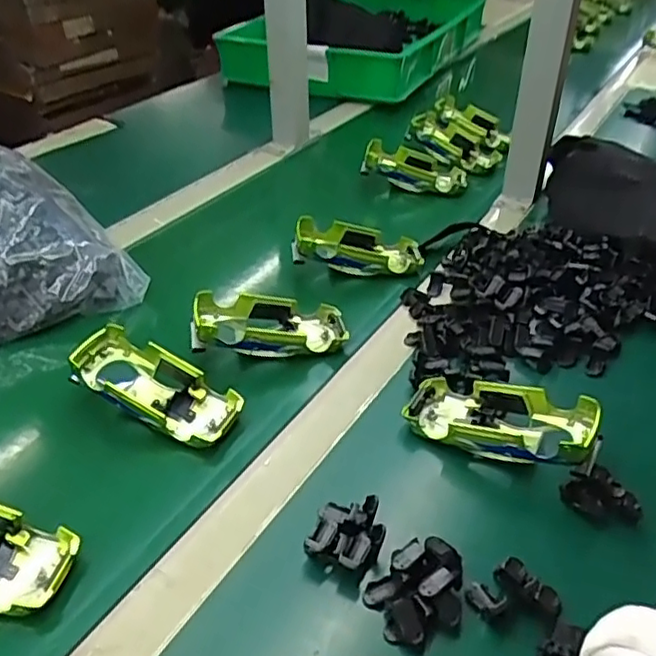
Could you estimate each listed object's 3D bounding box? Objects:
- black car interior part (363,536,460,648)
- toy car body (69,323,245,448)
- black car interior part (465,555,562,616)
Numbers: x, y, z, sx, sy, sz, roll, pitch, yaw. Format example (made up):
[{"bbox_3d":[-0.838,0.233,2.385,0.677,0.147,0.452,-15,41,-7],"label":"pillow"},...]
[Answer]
[{"bbox_3d":[0.054,0.148,0.364,0.062,0.024,0.047,-26,43,-30],"label":"black car interior part"},{"bbox_3d":[-0.136,0.048,0.494,0.137,0.034,0.055,28,43,12],"label":"toy car body"},{"bbox_3d":[0.107,0.149,0.362,0.047,0.016,0.036,-16,39,-20],"label":"black car interior part"}]

